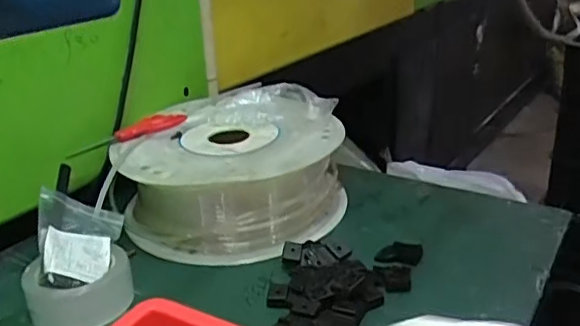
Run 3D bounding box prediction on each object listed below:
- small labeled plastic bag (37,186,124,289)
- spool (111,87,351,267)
[{"bbox_3d":[-0.239,0.089,0.657,0.092,0.023,0.124,18,31,-26],"label":"small labeled plastic bag"},{"bbox_3d":[-0.073,0.001,0.826,0.282,0.150,0.302,-2,23,1],"label":"spool"}]

